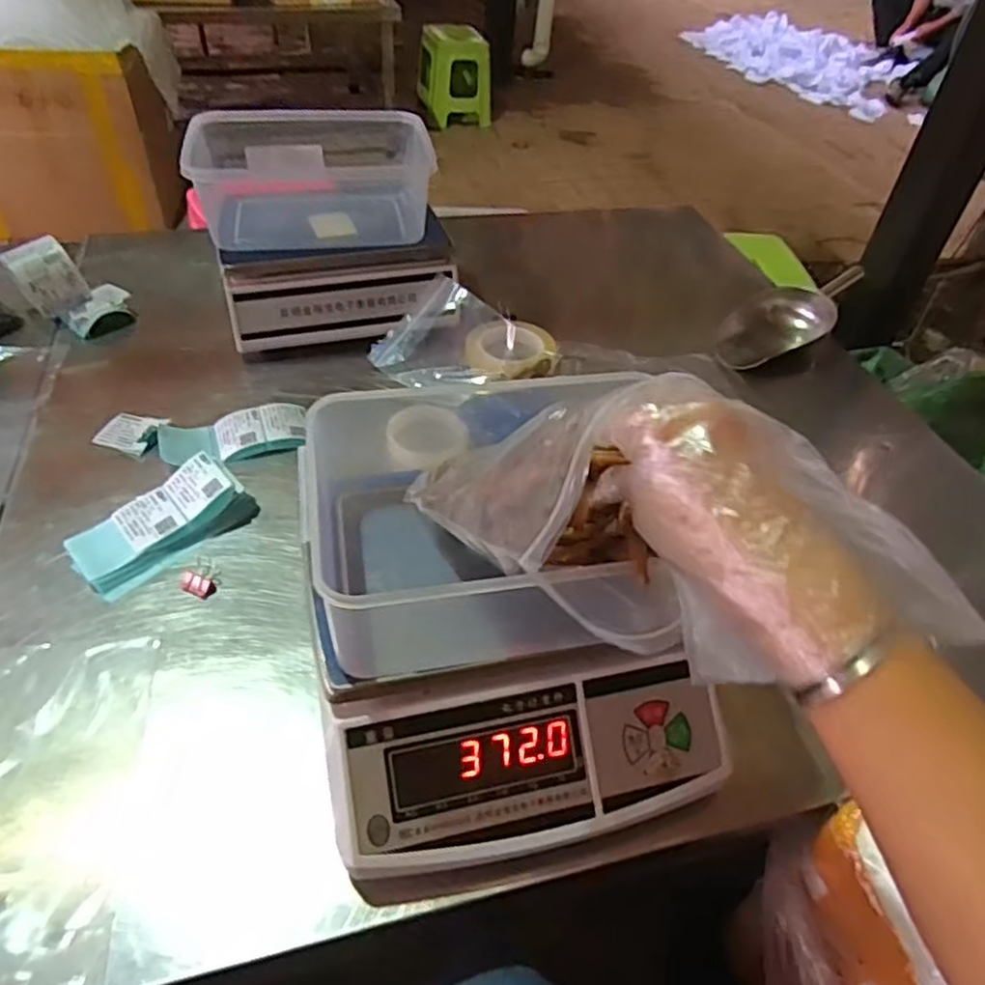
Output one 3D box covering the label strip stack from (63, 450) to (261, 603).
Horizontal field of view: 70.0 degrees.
[{"bbox_3d":[-0.303,0.025,0.637,0.079,0.044,0.148,34,51,25],"label":"label strip stack"}]

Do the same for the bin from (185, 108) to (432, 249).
[{"bbox_3d":[-0.219,-0.393,0.868,0.276,0.105,0.183,-7,47,-13],"label":"bin"}]

